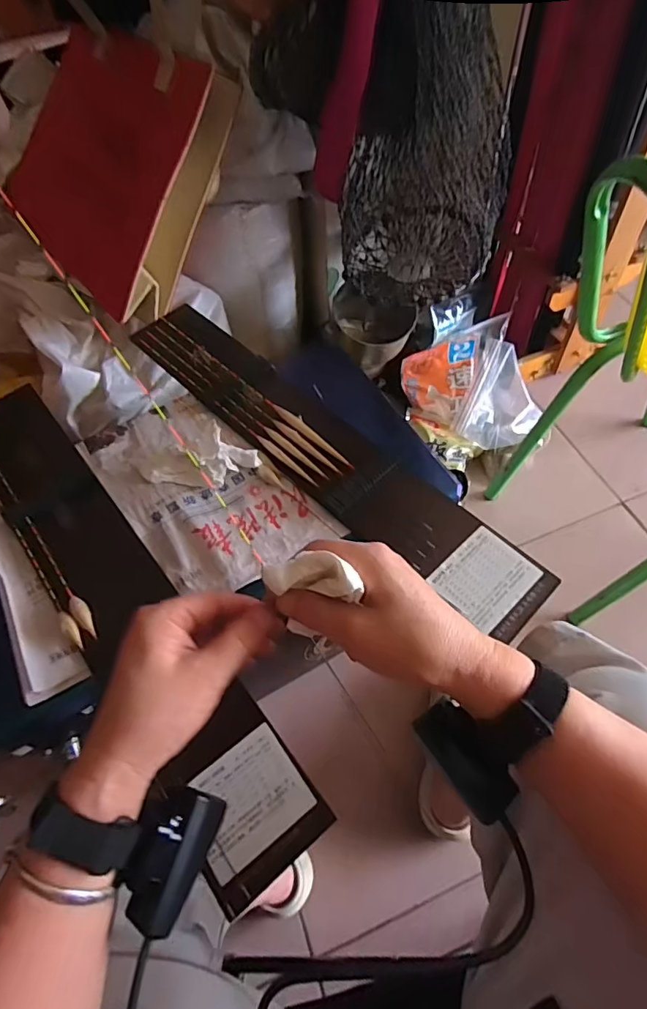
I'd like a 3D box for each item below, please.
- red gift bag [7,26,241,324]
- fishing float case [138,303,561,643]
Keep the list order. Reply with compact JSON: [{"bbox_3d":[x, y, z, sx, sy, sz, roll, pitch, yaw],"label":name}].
[{"bbox_3d":[-0.362,-0.551,0.810,0.434,0.072,0.348,41,108,22],"label":"red gift bag"},{"bbox_3d":[-0.017,-0.075,0.581,0.590,0.015,0.098,39,68,23],"label":"fishing float case"}]

